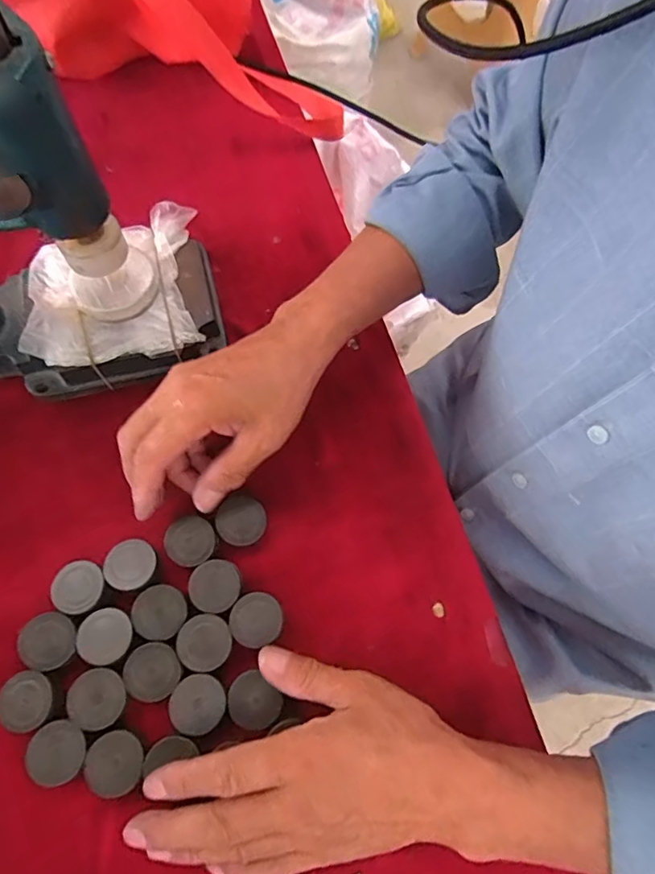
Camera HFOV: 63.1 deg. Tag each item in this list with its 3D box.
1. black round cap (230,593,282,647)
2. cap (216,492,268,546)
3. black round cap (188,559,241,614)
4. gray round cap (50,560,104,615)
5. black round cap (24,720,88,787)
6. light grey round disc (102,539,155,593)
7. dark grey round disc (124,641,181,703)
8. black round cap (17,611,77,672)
[{"bbox_3d":[-0.045,0.114,0.334,0.032,0.010,0.031,1,70,-3],"label":"black round cap"},{"bbox_3d":[-0.057,0.055,0.353,0.031,0.007,0.032,1,70,-3],"label":"cap"},{"bbox_3d":[-0.072,0.095,0.342,0.032,0.005,0.032,1,70,-3],"label":"black round cap"},{"bbox_3d":[-0.157,0.096,0.341,0.030,0.020,0.031,1,70,-3],"label":"gray round cap"},{"bbox_3d":[-0.154,0.182,0.310,0.030,0.022,0.031,1,70,-3],"label":"black round cap"},{"bbox_3d":[-0.126,0.084,0.348,0.032,0.019,0.030,1,70,-3],"label":"light grey round disc"},{"bbox_3d":[-0.106,0.141,0.321,0.031,0.005,0.032,1,70,-3],"label":"dark grey round disc"},{"bbox_3d":[-0.169,0.125,0.328,0.031,0.020,0.032,1,70,-3],"label":"black round cap"}]

